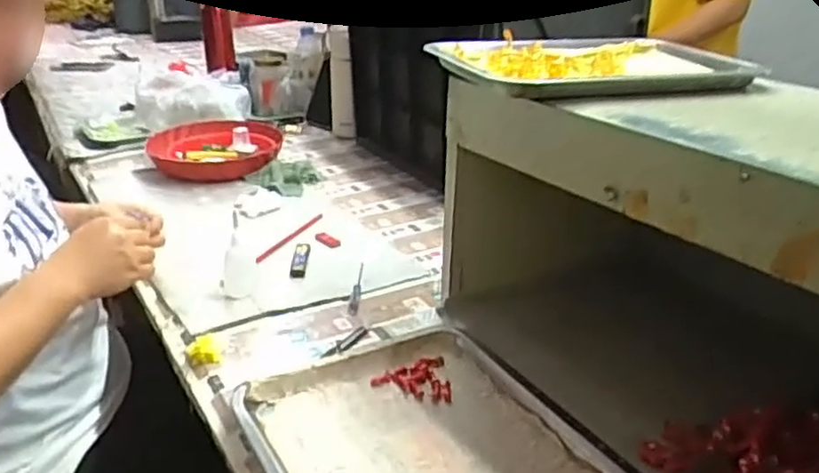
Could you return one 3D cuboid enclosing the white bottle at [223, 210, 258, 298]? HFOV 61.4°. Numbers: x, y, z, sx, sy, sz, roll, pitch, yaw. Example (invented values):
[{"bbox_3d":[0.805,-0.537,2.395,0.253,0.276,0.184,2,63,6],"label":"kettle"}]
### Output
[{"bbox_3d":[-0.211,0.018,0.852,0.042,0.113,0.051,-6,27,-15],"label":"white bottle"}]

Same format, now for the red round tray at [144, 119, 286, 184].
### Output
[{"bbox_3d":[-0.365,-0.169,1.316,0.237,0.045,0.237,-1,25,0],"label":"red round tray"}]

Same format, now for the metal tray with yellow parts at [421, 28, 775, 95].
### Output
[{"bbox_3d":[0.204,-0.187,0.740,0.307,0.021,0.215,-12,27,-23],"label":"metal tray with yellow parts"}]

